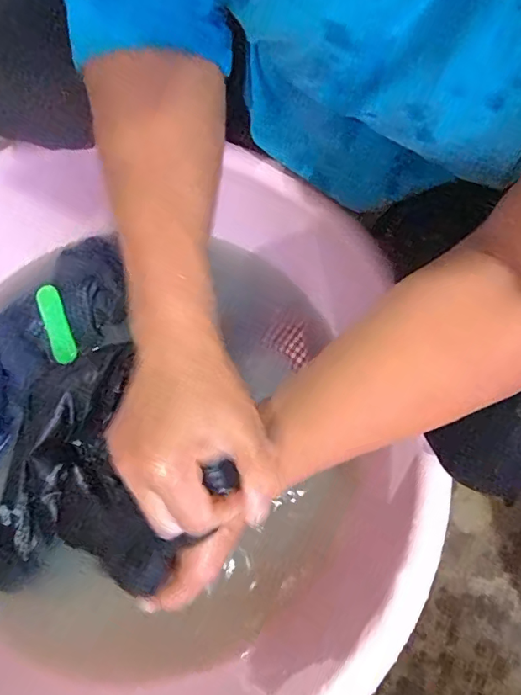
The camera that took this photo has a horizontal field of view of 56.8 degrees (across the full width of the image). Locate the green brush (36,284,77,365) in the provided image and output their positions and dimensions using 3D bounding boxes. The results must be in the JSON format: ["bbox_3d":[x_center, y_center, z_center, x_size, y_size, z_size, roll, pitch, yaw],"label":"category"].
[{"bbox_3d":[-0.227,-0.026,0.534,0.025,0.016,0.088,-21,76,-7],"label":"green brush"}]

